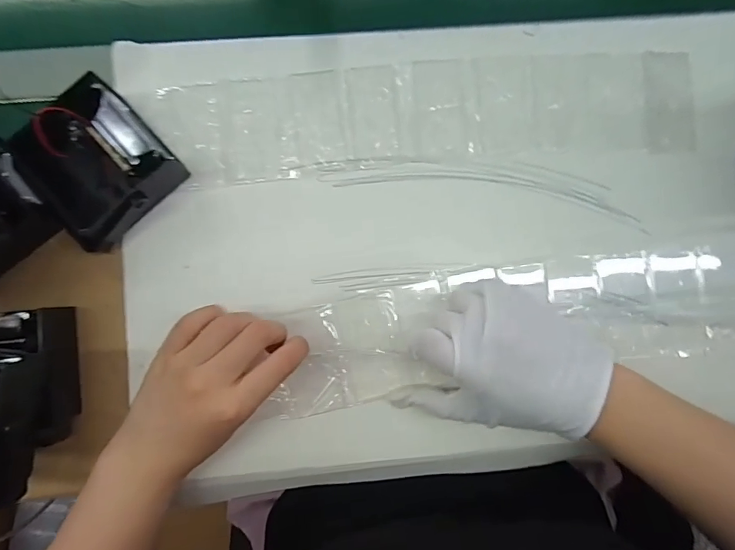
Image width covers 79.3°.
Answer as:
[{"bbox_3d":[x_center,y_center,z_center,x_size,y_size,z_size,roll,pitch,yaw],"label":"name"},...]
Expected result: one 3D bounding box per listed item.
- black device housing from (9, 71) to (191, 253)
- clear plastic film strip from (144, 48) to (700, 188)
[{"bbox_3d":[-0.195,-0.077,0.324,0.092,0.041,0.094,-43,87,-5],"label":"black device housing"},{"bbox_3d":[0.049,-0.130,0.355,0.425,0.006,0.087,-5,85,-2],"label":"clear plastic film strip"}]

